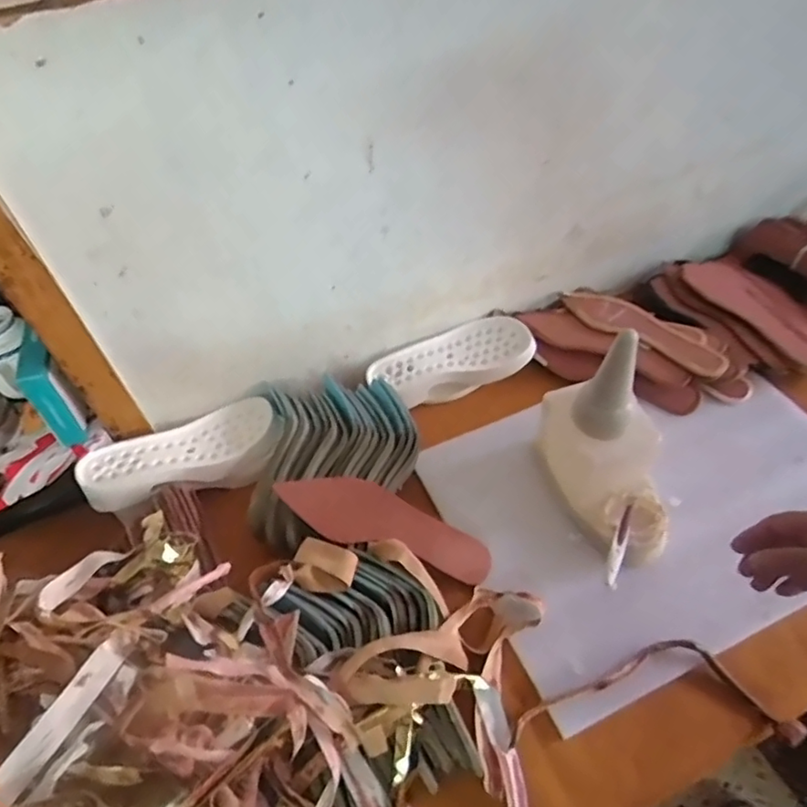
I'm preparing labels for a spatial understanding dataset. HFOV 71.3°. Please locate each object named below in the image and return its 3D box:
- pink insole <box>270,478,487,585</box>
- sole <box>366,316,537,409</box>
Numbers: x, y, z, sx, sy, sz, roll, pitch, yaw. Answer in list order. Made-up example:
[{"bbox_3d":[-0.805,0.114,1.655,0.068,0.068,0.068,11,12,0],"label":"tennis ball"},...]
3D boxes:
[{"bbox_3d":[-0.021,0.141,0.674,0.257,0.011,0.074,19,69,-1],"label":"pink insole"},{"bbox_3d":[0.075,-0.064,0.867,0.259,0.043,0.104,-17,49,-8],"label":"sole"}]

